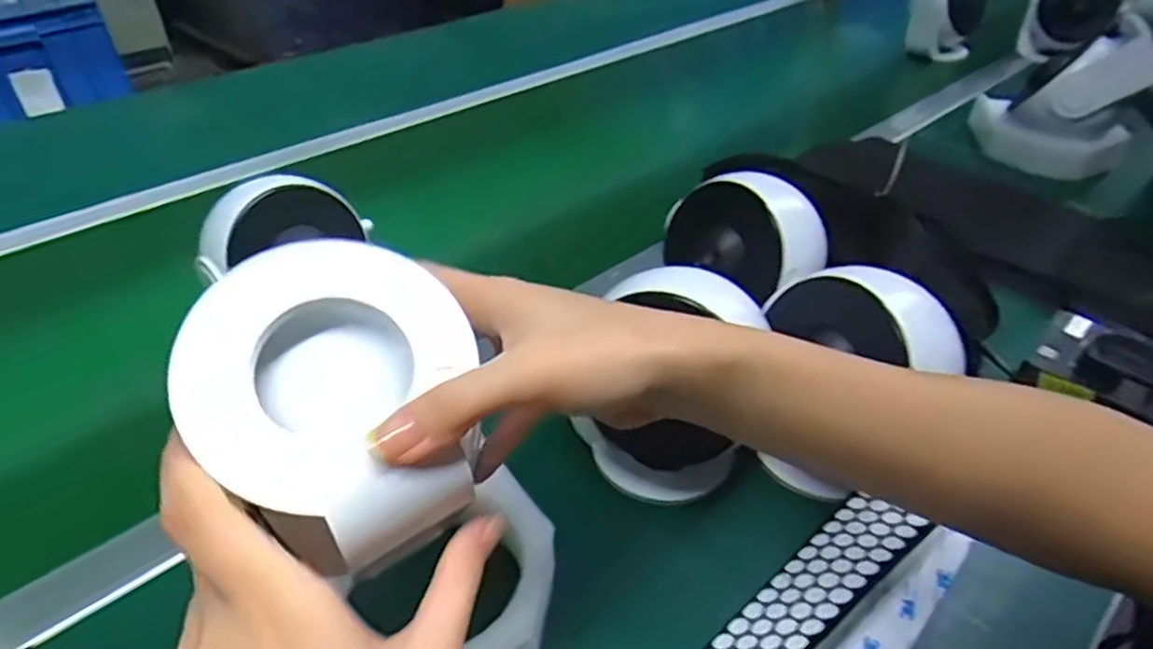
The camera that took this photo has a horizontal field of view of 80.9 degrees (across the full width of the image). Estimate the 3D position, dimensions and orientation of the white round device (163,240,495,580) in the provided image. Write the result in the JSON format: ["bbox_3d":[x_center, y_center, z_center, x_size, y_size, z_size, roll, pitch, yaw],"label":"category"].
[{"bbox_3d":[-0.074,0.027,0.224,0.096,0.057,0.082,46,63,0],"label":"white round device"}]

